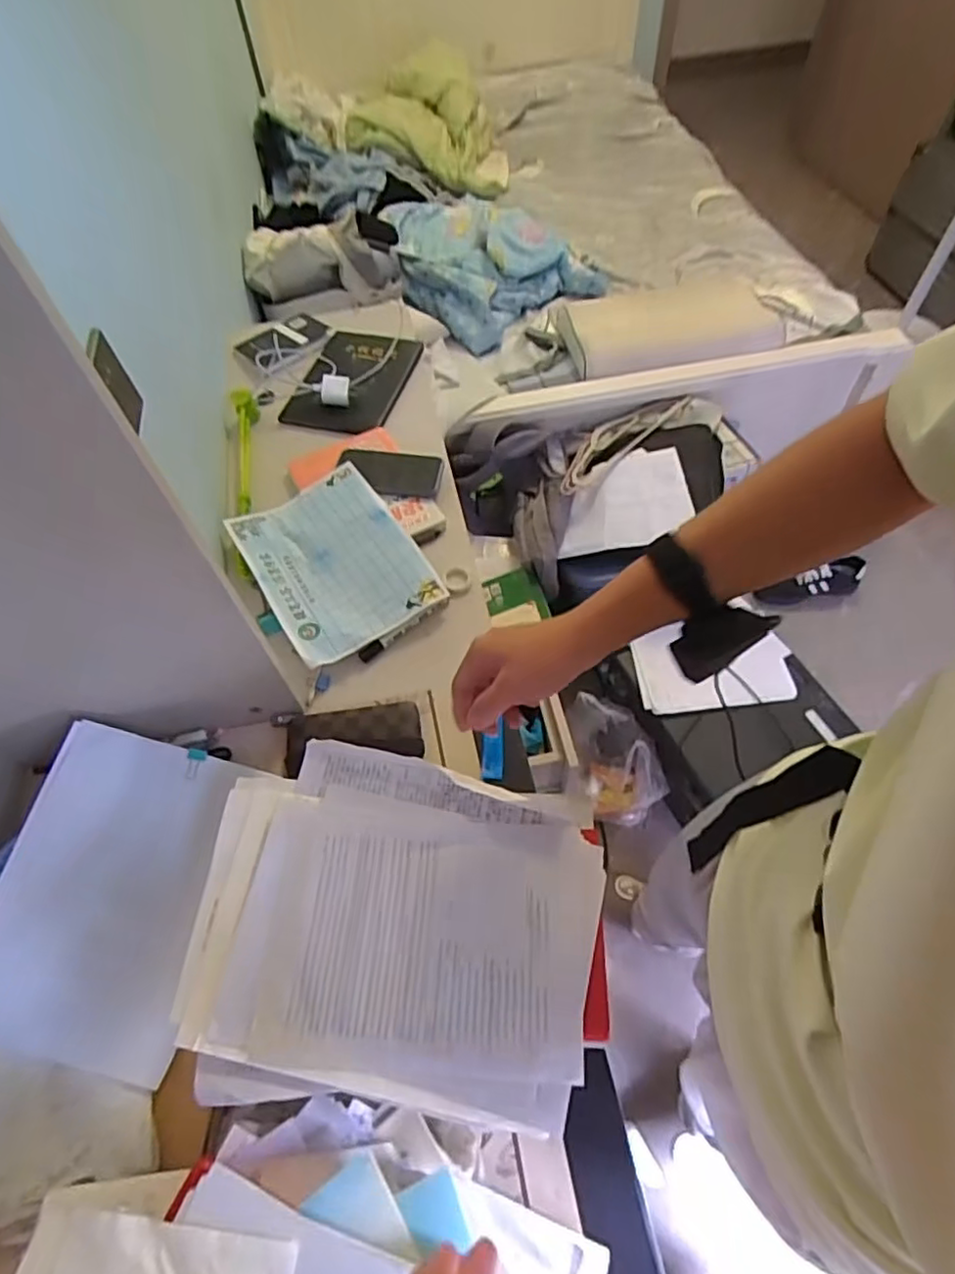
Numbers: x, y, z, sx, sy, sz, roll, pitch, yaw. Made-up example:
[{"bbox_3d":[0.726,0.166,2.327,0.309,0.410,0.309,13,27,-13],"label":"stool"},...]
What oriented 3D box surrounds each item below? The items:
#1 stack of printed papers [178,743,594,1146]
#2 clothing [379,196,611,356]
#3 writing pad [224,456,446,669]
[{"bbox_3d":[-0.074,0.248,0.557,0.347,0.031,0.277,6,58,8],"label":"stack of printed papers"},{"bbox_3d":[0.005,-1.028,1.703,0.512,0.160,0.524,-27,60,-13],"label":"clothing"},{"bbox_3d":[-0.197,-0.110,0.860,0.200,0.030,0.275,-30,60,-15],"label":"writing pad"}]

